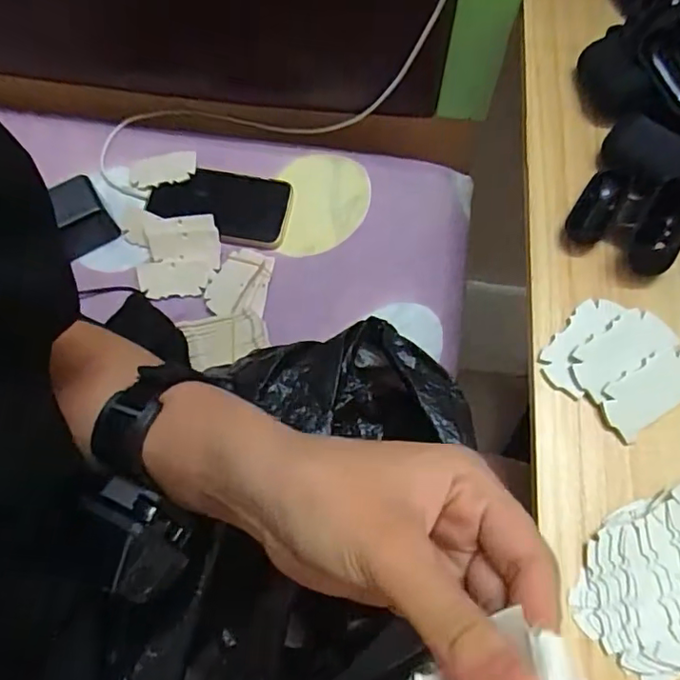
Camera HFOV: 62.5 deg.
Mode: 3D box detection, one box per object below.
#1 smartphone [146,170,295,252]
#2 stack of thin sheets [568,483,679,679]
[{"bbox_3d":[-0.124,-0.140,0.568,0.145,0.012,0.075,10,68,5],"label":"smartphone"},{"bbox_3d":[0.172,0.126,0.287,0.097,0.023,0.085,-18,69,-7],"label":"stack of thin sheets"}]

